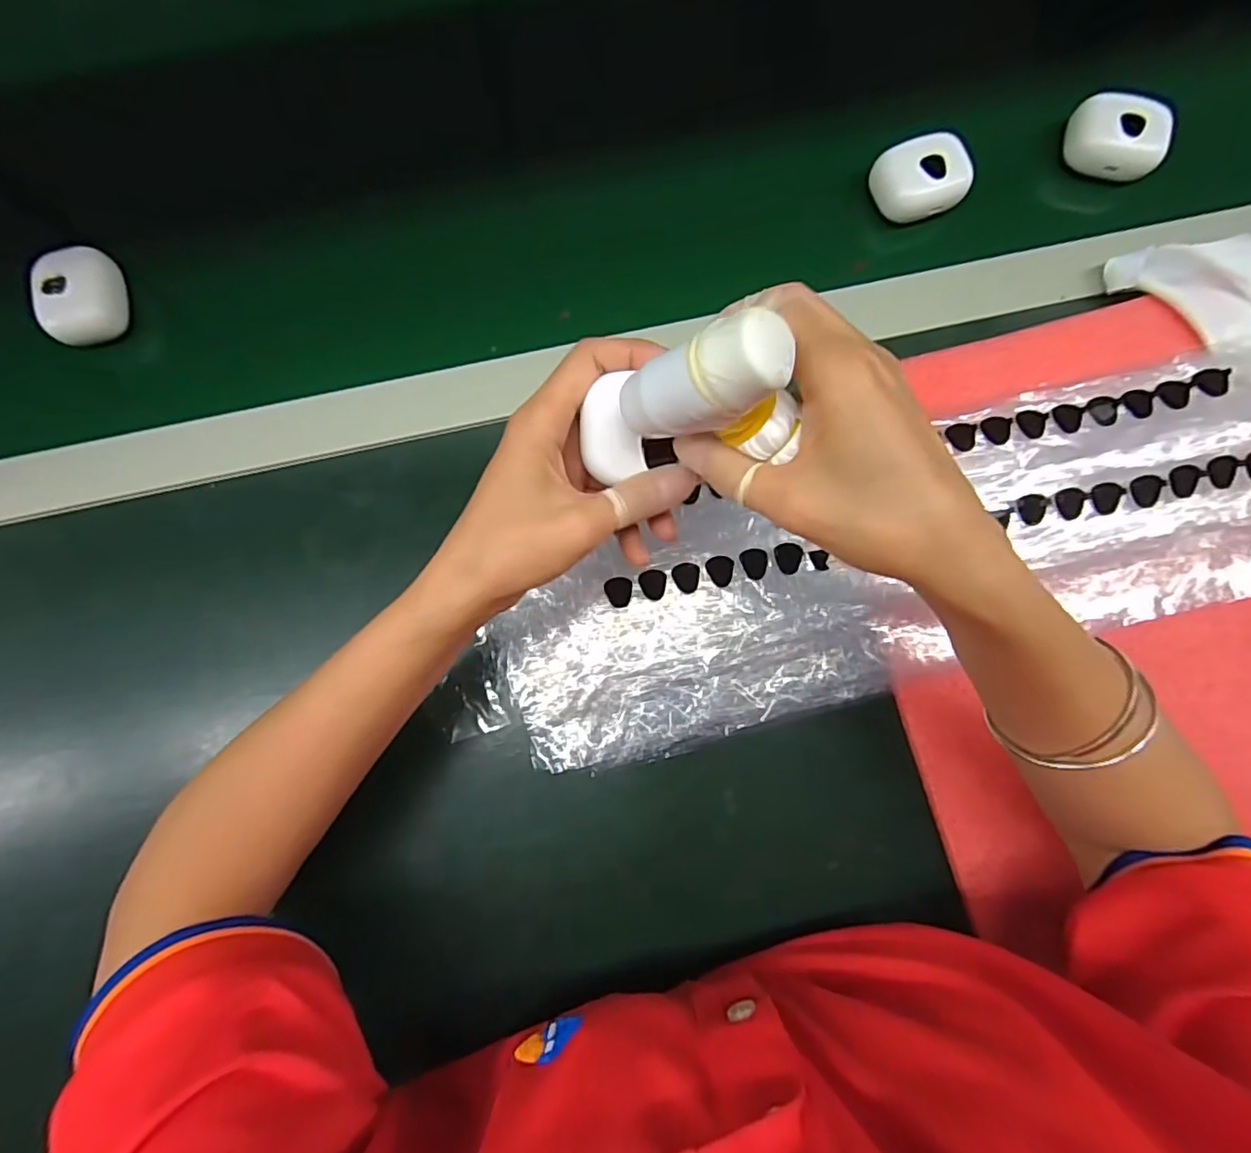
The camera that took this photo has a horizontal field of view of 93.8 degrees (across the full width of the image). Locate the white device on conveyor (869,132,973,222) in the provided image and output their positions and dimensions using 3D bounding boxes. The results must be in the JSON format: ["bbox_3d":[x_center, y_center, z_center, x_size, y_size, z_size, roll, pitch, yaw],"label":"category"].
[{"bbox_3d":[0.190,-0.256,0.375,0.052,0.020,0.045,-23,83,-2],"label":"white device on conveyor"}]

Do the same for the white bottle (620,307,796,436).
[{"bbox_3d":[0.023,-0.060,0.185,0.020,0.056,0.023,5,80,-42],"label":"white bottle"}]

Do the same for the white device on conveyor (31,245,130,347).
[{"bbox_3d":[-0.346,-0.177,0.373,0.038,0.031,0.055,-3,79,0],"label":"white device on conveyor"}]

